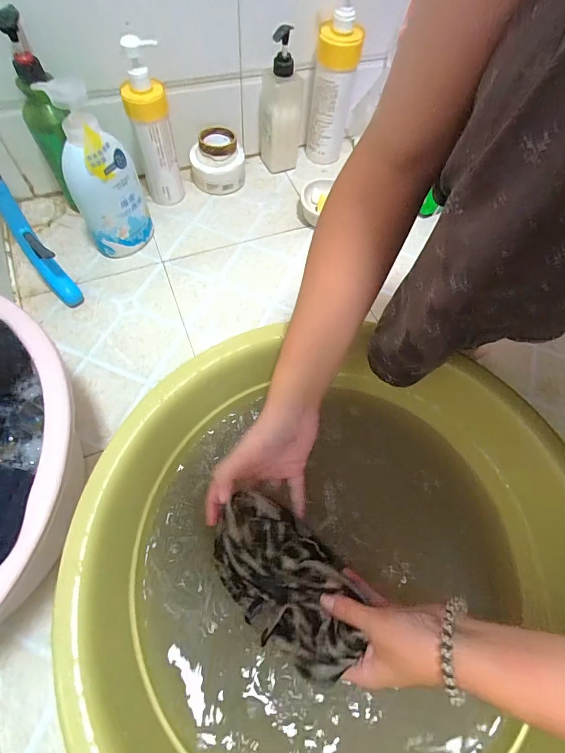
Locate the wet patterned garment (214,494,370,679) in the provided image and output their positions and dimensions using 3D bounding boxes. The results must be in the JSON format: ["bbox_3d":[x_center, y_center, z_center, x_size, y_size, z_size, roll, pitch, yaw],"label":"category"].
[{"bbox_3d":[-0.001,0.184,0.341,0.086,0.048,0.157,-38,70,-20],"label":"wet patterned garment"}]

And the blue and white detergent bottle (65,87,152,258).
[{"bbox_3d":[-0.268,-0.295,0.559,0.097,0.244,0.078,-11,64,-10],"label":"blue and white detergent bottle"}]

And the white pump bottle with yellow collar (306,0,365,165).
[{"bbox_3d":[0.099,-0.564,0.710,0.078,0.270,0.079,9,62,0],"label":"white pump bottle with yellow collar"}]

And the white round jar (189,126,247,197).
[{"bbox_3d":[-0.127,-0.421,0.731,0.100,0.078,0.096,2,62,-4],"label":"white round jar"}]

